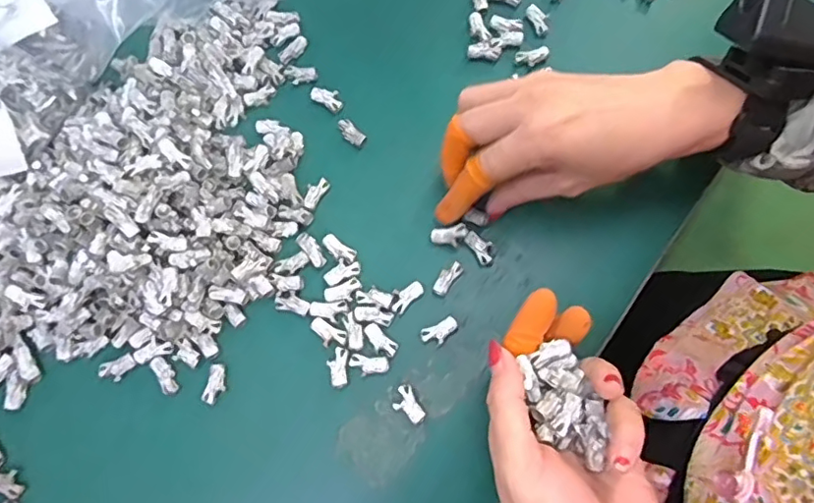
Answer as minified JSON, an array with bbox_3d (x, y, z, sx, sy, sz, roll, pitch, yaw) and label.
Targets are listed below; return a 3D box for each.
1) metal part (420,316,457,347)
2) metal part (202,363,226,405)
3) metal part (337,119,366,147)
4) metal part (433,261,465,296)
[{"bbox_3d":[0.020,0.048,0.332,0.022,0.007,0.012,-24,72,-5],"label":"metal part"},{"bbox_3d":[-0.111,0.077,0.328,0.010,0.007,0.022,10,72,6],"label":"metal part"},{"bbox_3d":[-0.037,-0.079,0.375,0.021,0.007,0.010,42,78,14],"label":"metal part"},{"bbox_3d":[0.025,0.016,0.342,0.010,0.006,0.022,35,76,13],"label":"metal part"}]

